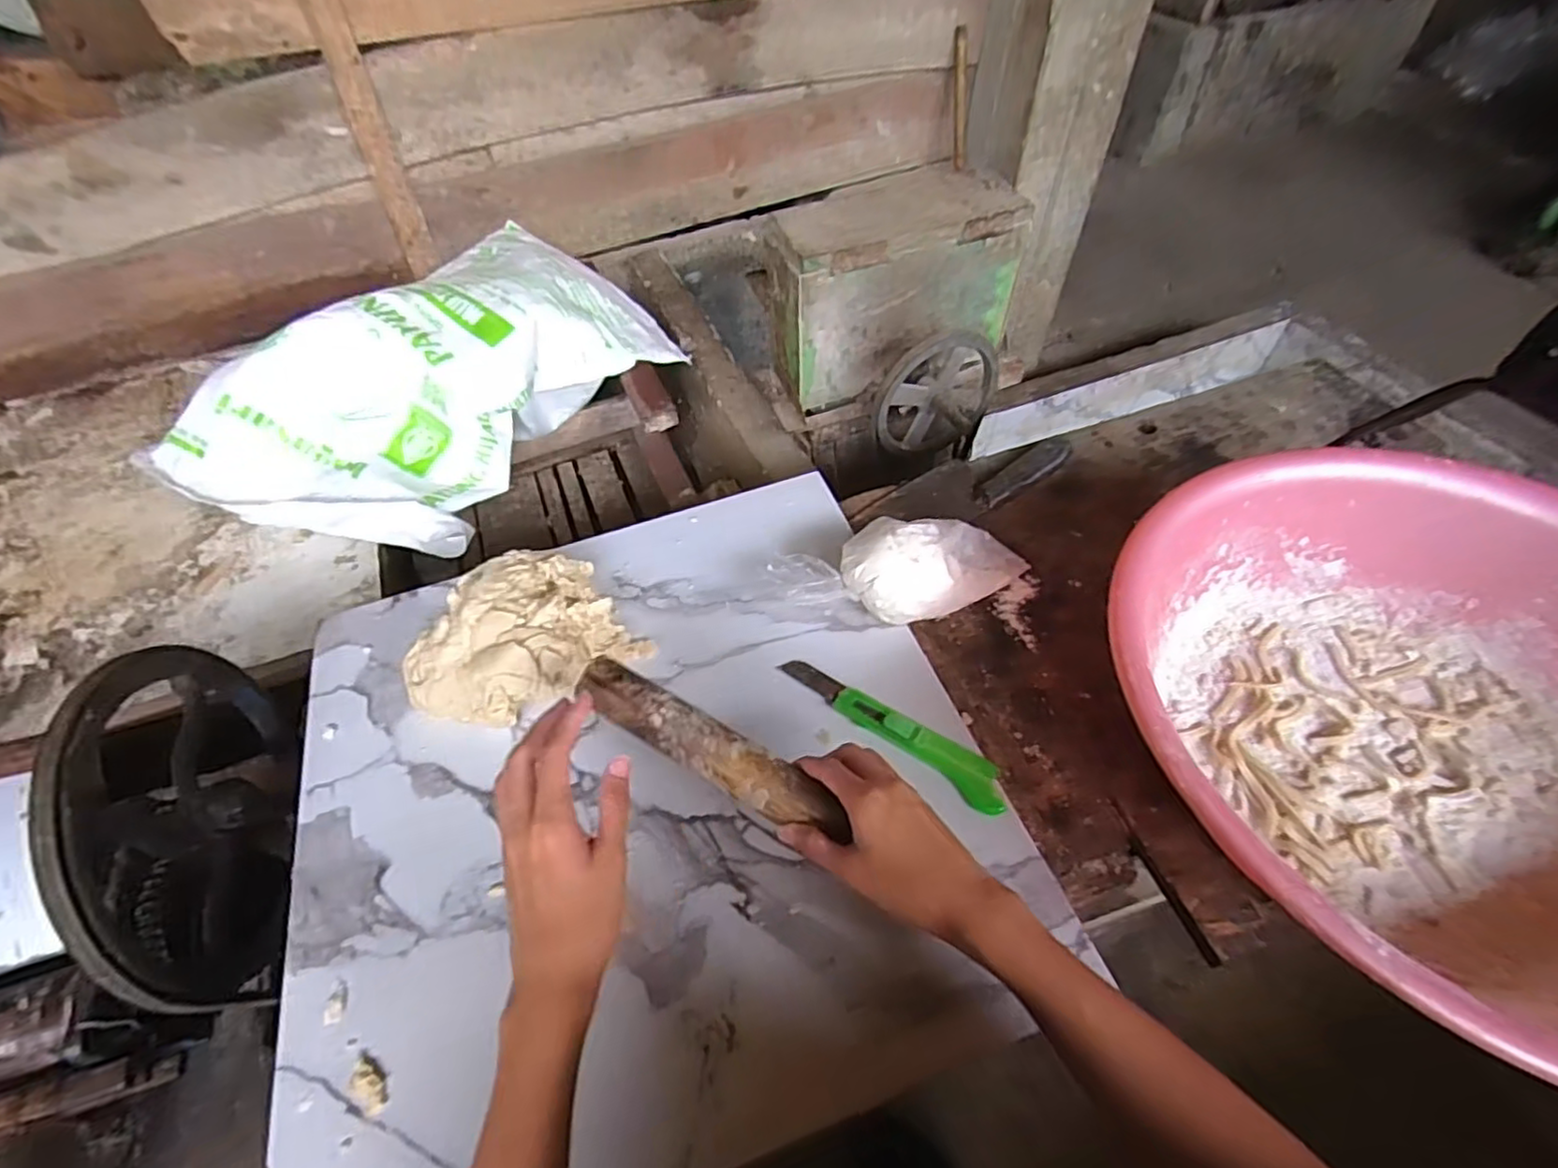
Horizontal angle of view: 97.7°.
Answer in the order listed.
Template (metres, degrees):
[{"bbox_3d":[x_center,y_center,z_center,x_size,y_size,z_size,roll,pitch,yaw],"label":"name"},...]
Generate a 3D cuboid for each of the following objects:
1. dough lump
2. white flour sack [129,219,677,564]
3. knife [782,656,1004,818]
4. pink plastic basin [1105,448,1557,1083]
[{"bbox_3d":[-0.216,0.044,0.553,0.172,0.060,0.120,-33,58,-22],"label":"dough lump"},{"bbox_3d":[-0.499,-0.311,1.019,0.394,0.178,0.679,27,58,20],"label":"white flour sack"},{"bbox_3d":[0.084,0.109,0.521,0.190,0.020,0.030,31,59,23],"label":"knife"},{"bbox_3d":[0.424,0.097,0.449,0.405,0.132,0.397,-1,52,1],"label":"pink plastic basin"}]

